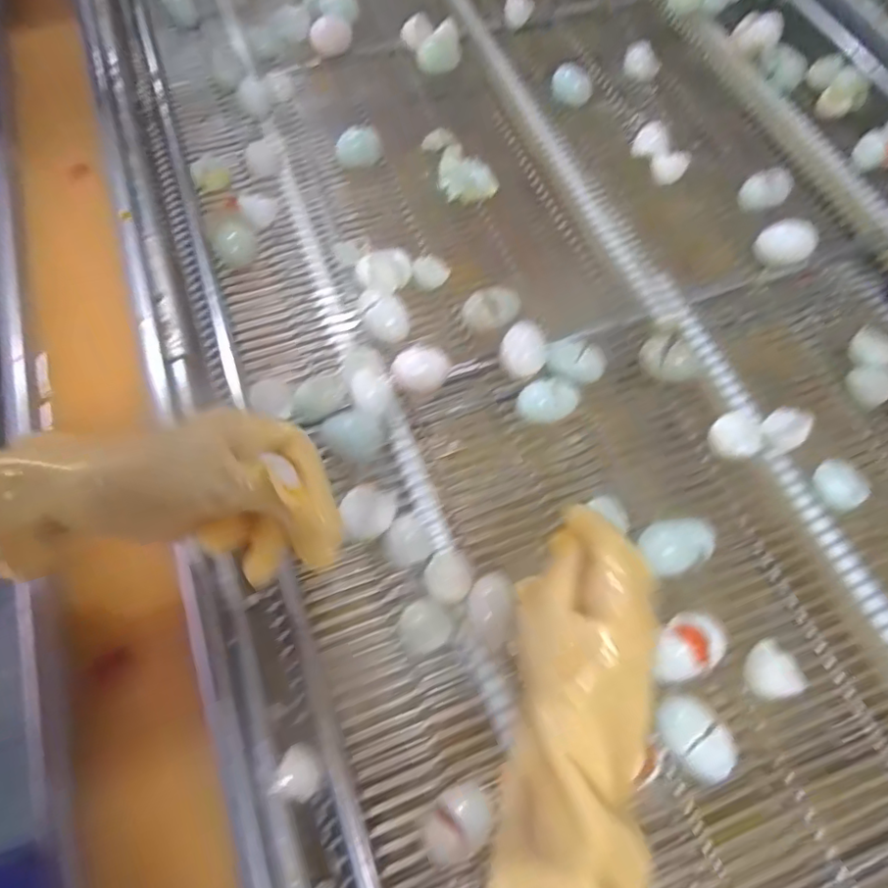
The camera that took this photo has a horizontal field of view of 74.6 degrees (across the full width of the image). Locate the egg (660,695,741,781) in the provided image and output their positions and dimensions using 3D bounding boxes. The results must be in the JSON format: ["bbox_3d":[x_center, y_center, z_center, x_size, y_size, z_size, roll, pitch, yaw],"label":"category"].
[{"bbox_3d":[0.189,0.223,0.441,0.045,0.037,0.064,-36,71,-17],"label":"egg"}]

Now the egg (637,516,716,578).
[{"bbox_3d":[0.197,0.090,0.506,0.057,0.049,0.044,-21,67,-11],"label":"egg"}]

